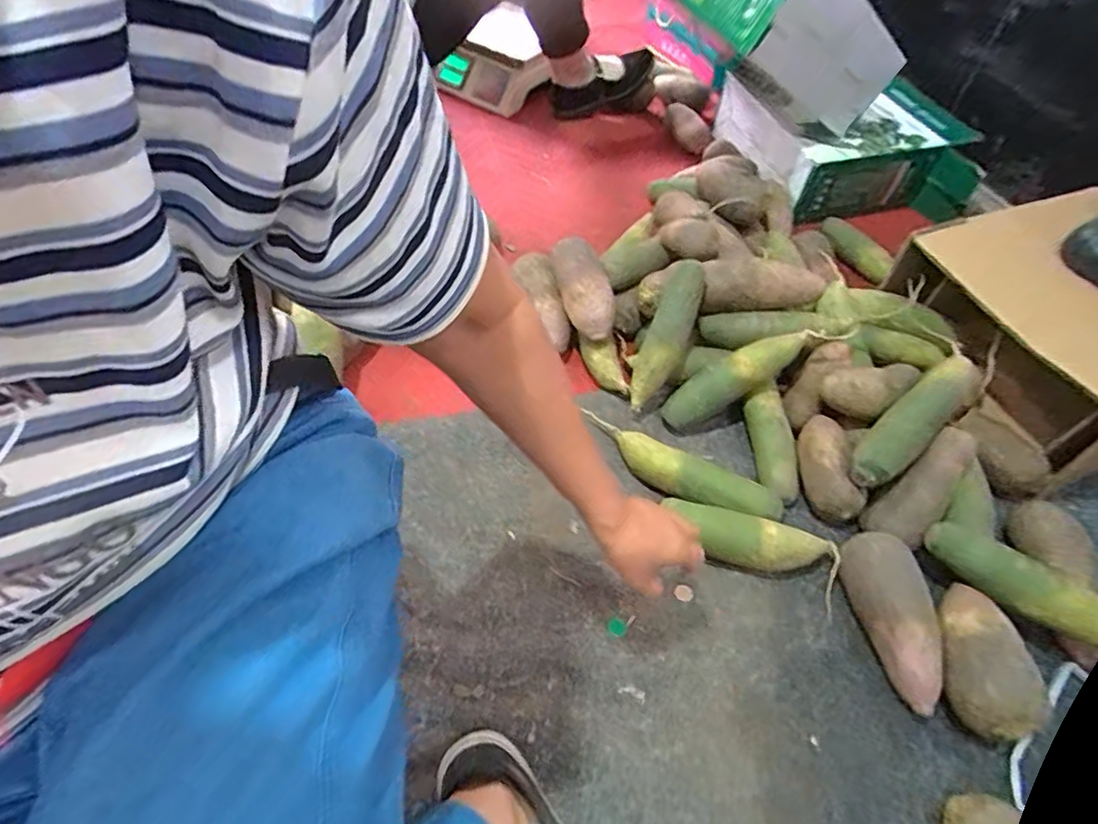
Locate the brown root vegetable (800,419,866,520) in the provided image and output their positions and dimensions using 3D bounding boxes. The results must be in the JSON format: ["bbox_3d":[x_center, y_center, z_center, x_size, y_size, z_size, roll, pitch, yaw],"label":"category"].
[{"bbox_3d":[0.339,0.064,0.706,0.061,0.052,0.124,6,52,3],"label":"brown root vegetable"}]

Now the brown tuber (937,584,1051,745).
[{"bbox_3d":[0.431,0.244,0.579,0.078,0.078,0.142,22,55,13],"label":"brown tuber"}]

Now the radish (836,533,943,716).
[{"bbox_3d":[0.362,0.214,0.603,0.058,0.073,0.170,-8,53,-8],"label":"radish"}]

